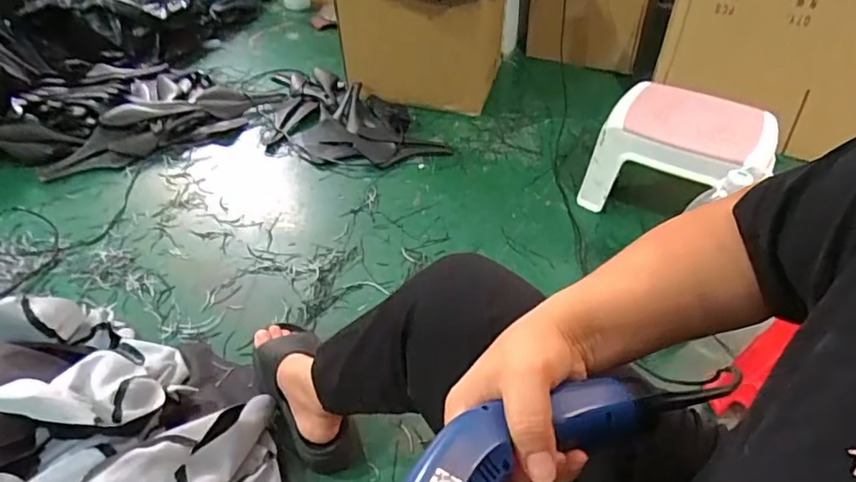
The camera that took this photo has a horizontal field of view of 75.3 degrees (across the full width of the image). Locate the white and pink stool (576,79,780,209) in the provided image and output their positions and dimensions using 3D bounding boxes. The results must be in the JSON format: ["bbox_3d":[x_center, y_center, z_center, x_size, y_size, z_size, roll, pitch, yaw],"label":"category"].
[{"bbox_3d":[0.511,-0.171,1.152,0.303,0.228,0.218,18,49,20],"label":"white and pink stool"}]

